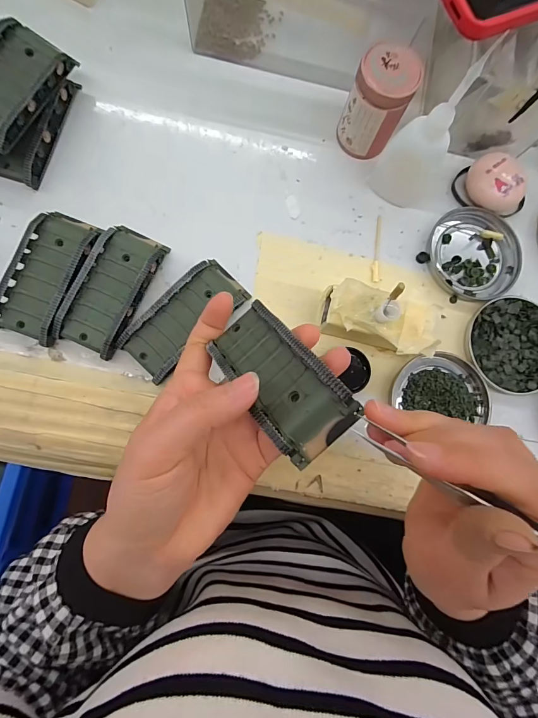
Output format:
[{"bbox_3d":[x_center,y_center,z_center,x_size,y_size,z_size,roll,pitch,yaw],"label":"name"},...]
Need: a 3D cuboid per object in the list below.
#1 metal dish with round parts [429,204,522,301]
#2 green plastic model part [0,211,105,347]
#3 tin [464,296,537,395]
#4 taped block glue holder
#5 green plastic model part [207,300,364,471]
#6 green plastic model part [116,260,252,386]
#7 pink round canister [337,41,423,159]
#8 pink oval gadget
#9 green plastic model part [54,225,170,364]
[{"bbox_3d":[0.173,-0.089,0.301,0.076,0.009,0.075,8,82,-5],"label":"metal dish with round parts"},{"bbox_3d":[-0.162,-0.062,0.264,0.046,0.019,0.096,21,81,-3],"label":"green plastic model part"},{"bbox_3d":[0.200,-0.011,0.293,0.075,0.011,0.075,1,83,-5],"label":"tin"},{"bbox_3d":[0.083,-0.027,0.268,0.091,0.044,0.044,14,82,-4],"label":"taped block glue holder"},{"bbox_3d":[0.003,0.007,0.194,0.041,0.019,0.094,-42,51,3],"label":"green plastic model part"},{"bbox_3d":[-0.062,-0.031,0.270,0.042,0.016,0.097,45,81,1],"label":"green plastic model part"},{"bbox_3d":[0.083,-0.197,0.281,0.043,0.065,0.041,1,83,-5],"label":"pink round canister"},{"bbox_3d":[0.189,-0.144,0.301,0.047,0.025,0.055,-36,88,-9],"label":"pink oval gadget"},{"bbox_3d":[-0.117,-0.053,0.267,0.046,0.019,0.096,25,81,-2],"label":"green plastic model part"}]

